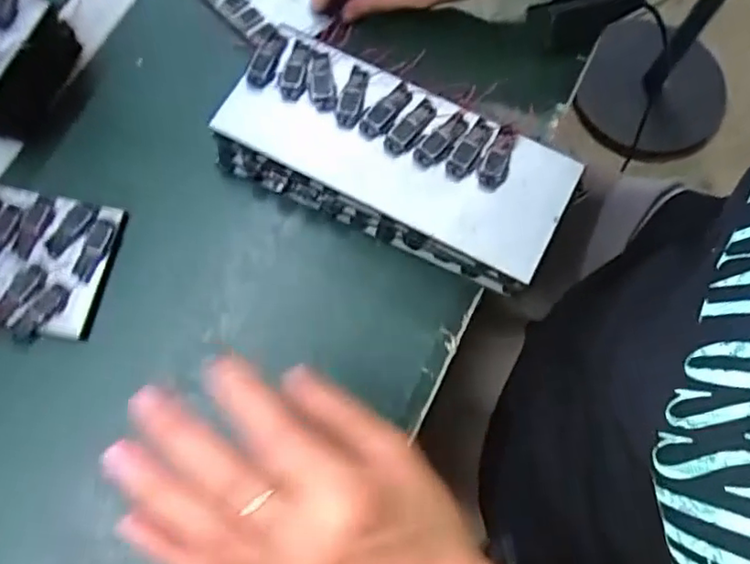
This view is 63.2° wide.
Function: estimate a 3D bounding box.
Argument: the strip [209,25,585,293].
[{"bbox_3d":[0.010,-0.071,0.363,0.203,0.042,0.089,25,75,9],"label":"strip"}]

